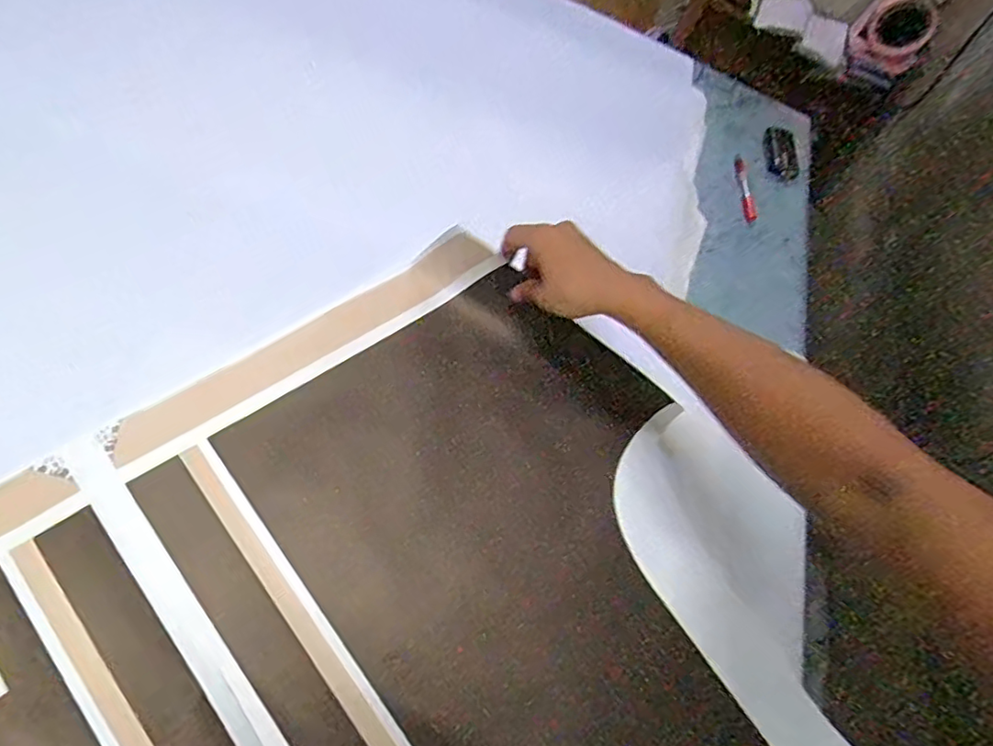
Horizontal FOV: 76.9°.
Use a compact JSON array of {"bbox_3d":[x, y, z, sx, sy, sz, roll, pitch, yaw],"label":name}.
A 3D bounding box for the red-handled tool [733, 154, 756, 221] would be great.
[{"bbox_3d":[0.348,-0.256,0.874,0.022,0.013,0.117,3,62,-3],"label":"red-handled tool"}]

